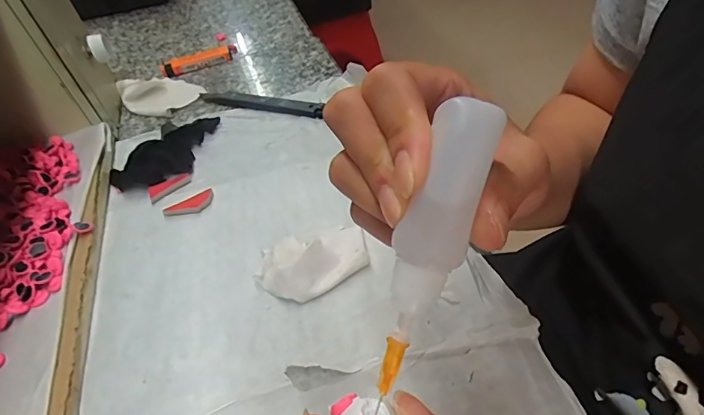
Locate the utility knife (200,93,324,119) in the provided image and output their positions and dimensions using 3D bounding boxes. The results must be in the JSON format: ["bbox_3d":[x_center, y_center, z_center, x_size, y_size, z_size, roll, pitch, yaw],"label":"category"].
[{"bbox_3d":[-0.091,-0.102,0.443,0.142,0.012,0.016,12,49,23],"label":"utility knife"}]

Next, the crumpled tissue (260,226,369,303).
[{"bbox_3d":[-0.023,0.032,0.292,0.068,0.017,0.045,-24,46,-12],"label":"crumpled tissue"}]

